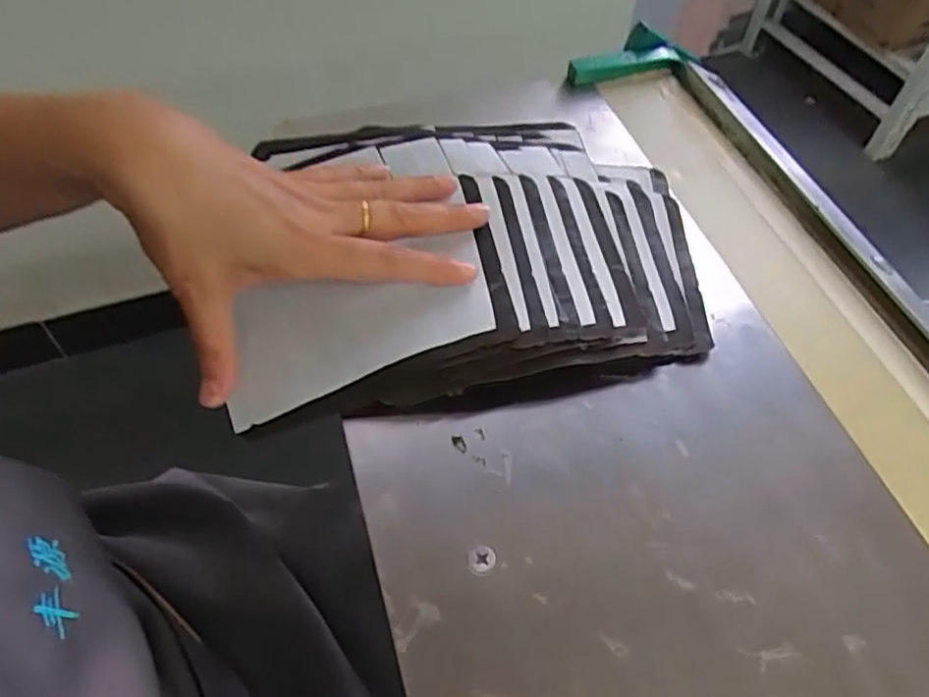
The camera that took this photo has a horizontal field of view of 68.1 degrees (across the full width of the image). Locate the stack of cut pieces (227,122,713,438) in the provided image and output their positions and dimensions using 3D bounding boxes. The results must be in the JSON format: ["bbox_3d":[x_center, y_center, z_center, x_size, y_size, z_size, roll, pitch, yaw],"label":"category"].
[{"bbox_3d":[0.001,-0.061,0.379,0.245,0.029,0.195,-7,53,-8],"label":"stack of cut pieces"}]

